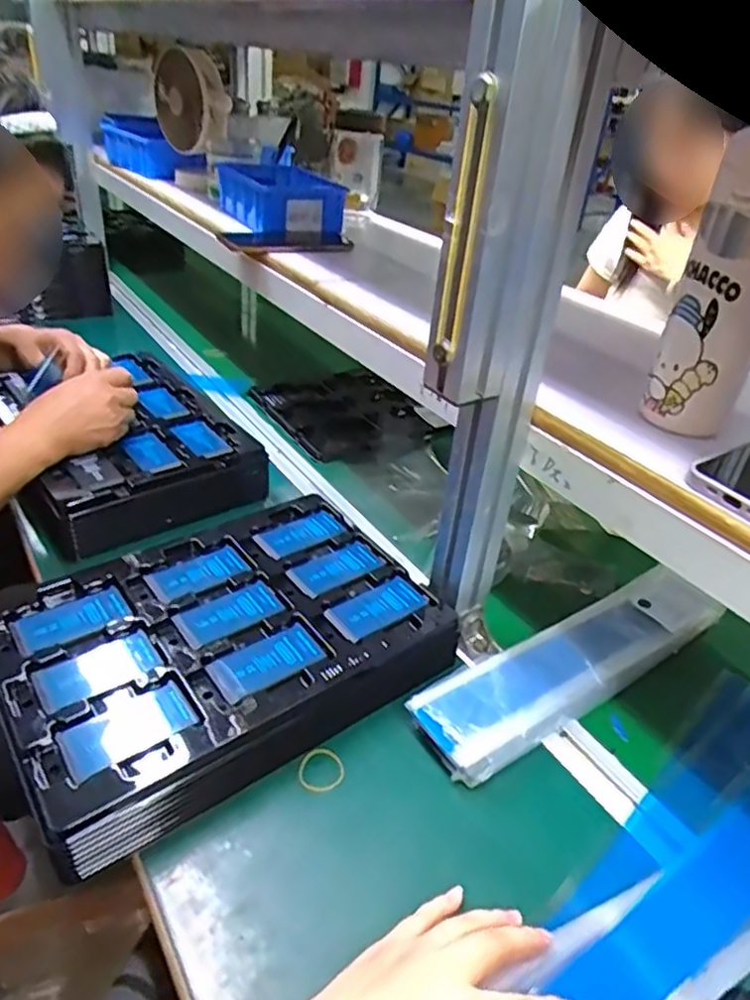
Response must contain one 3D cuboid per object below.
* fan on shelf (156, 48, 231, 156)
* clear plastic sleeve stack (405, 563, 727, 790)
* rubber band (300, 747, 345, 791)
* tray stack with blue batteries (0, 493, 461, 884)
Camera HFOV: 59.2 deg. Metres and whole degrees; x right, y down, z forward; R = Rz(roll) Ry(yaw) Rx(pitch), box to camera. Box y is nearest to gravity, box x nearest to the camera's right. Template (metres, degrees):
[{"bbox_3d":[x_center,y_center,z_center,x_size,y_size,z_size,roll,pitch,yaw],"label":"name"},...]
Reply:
[{"bbox_3d":[-0.285,-0.631,1.059,0.167,0.144,0.079,36,25,26],"label":"fan on shelf"},{"bbox_3d":[0.179,0.137,0.575,0.323,0.028,0.076,-20,48,-30],"label":"clear plastic sleeve stack"},{"bbox_3d":[-0.039,0.203,0.493,0.033,0.004,0.034,4,41,-4],"label":"rubber band"},{"bbox_3d":[-0.127,0.116,0.558,0.331,0.061,0.232,-19,41,-34],"label":"tray stack with blue batteries"}]

